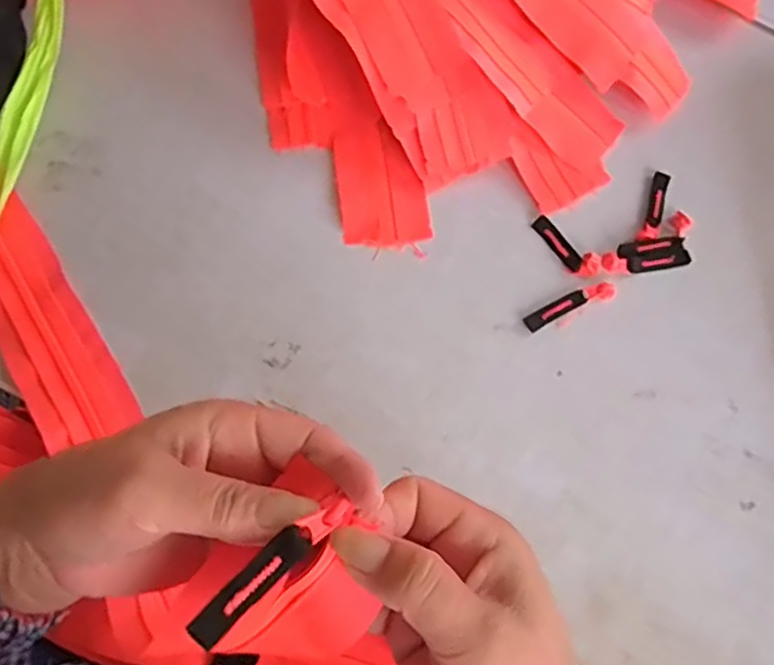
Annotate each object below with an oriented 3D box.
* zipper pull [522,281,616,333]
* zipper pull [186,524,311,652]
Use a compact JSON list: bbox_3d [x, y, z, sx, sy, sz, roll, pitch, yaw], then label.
[{"bbox_3d":[0.124,-0.019,0.465,0.066,0.006,0.016,-21,73,-7],"label":"zipper pull"},{"bbox_3d":[-0.046,0.086,0.231,0.046,0.004,0.011,-41,74,-15],"label":"zipper pull"}]

